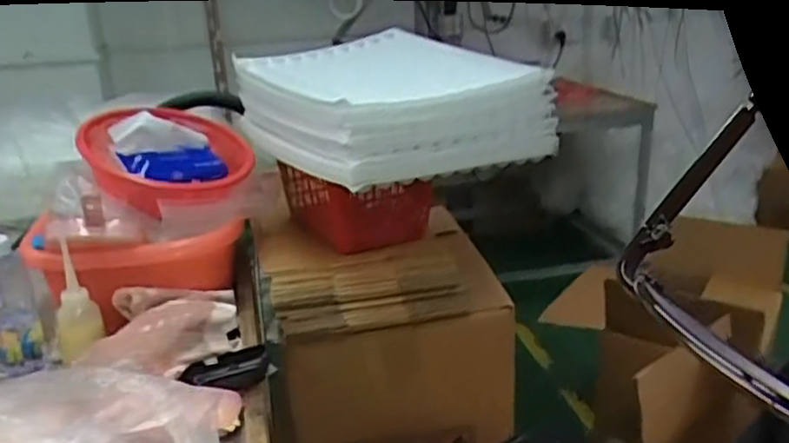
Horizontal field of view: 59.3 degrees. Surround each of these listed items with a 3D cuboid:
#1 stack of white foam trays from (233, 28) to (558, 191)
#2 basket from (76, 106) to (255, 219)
[{"bbox_3d":[-0.022,-0.160,0.960,0.328,0.109,0.370,-13,22,-26],"label":"stack of white foam trays"},{"bbox_3d":[-0.301,-0.093,0.938,0.202,0.104,0.220,-8,21,-14],"label":"basket"}]

